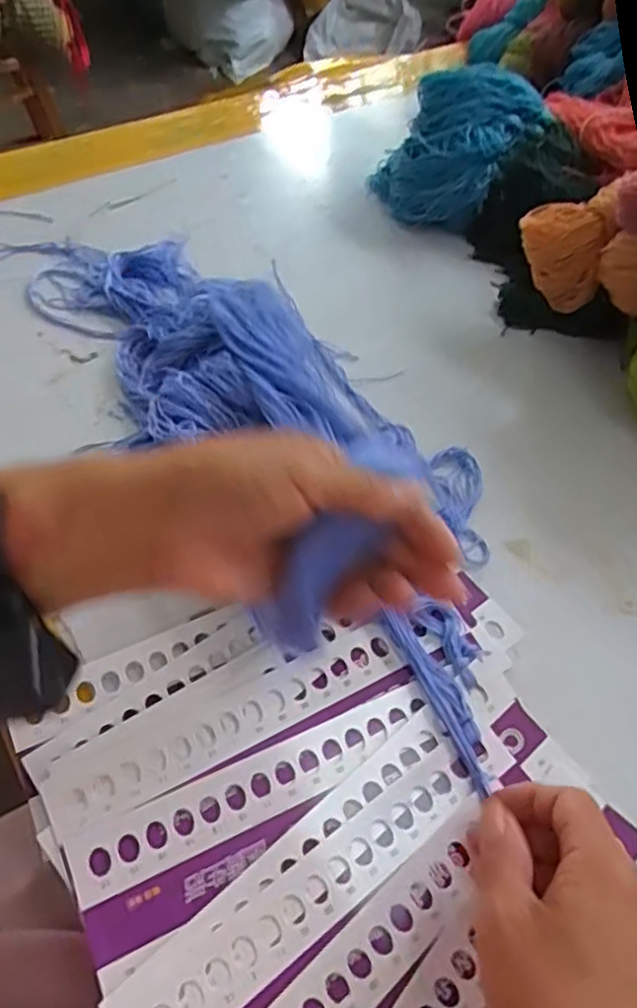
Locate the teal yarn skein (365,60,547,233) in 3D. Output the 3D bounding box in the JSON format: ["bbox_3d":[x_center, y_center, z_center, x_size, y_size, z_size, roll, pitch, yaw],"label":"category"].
[{"bbox_3d":[0.125,-0.327,0.621,0.137,0.107,0.111,16,55,6],"label":"teal yarn skein"}]

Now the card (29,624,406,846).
[{"bbox_3d":[-0.042,0.114,0.354,0.195,0.006,0.031,-22,60,-19],"label":"card"}]

